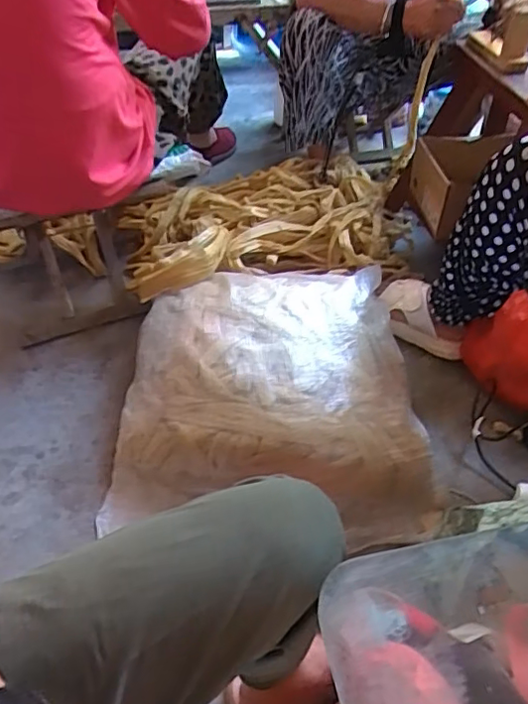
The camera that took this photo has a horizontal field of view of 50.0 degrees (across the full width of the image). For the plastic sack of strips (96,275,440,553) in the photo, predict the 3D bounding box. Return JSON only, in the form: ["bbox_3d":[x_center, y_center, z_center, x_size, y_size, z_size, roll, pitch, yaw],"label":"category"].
[{"bbox_3d":[-0.001,0.055,0.895,0.467,0.166,0.371,-11,53,-5],"label":"plastic sack of strips"}]

